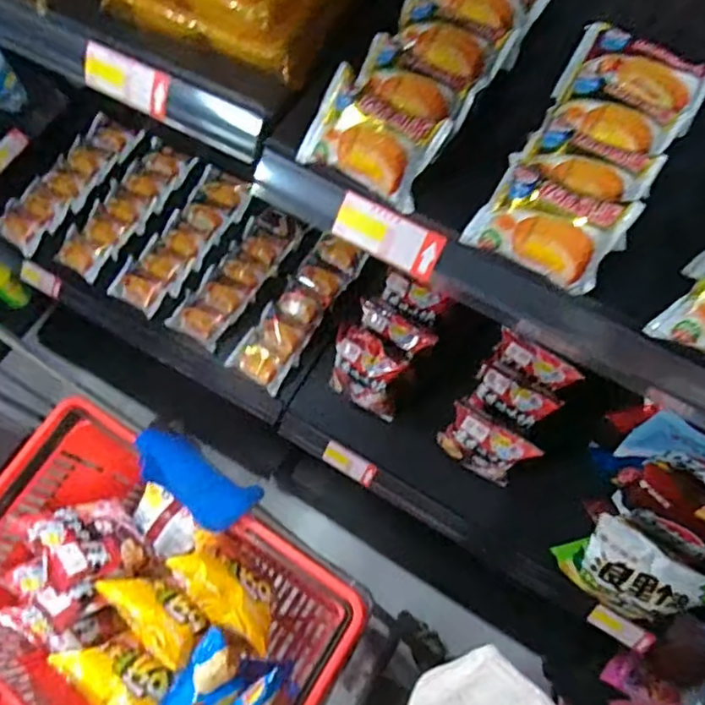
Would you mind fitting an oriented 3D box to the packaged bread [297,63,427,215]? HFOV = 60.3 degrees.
[{"bbox_3d":[0.014,-0.165,0.477,0.098,0.035,0.073,35,109,15],"label":"packaged bread"}]

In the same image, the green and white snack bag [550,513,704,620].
[{"bbox_3d":[0.374,0.304,0.823,0.160,0.182,0.070,33,73,12],"label":"green and white snack bag"}]

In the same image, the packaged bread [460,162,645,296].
[{"bbox_3d":[0.146,-0.094,0.453,0.108,0.072,0.039,25,29,11],"label":"packaged bread"}]

